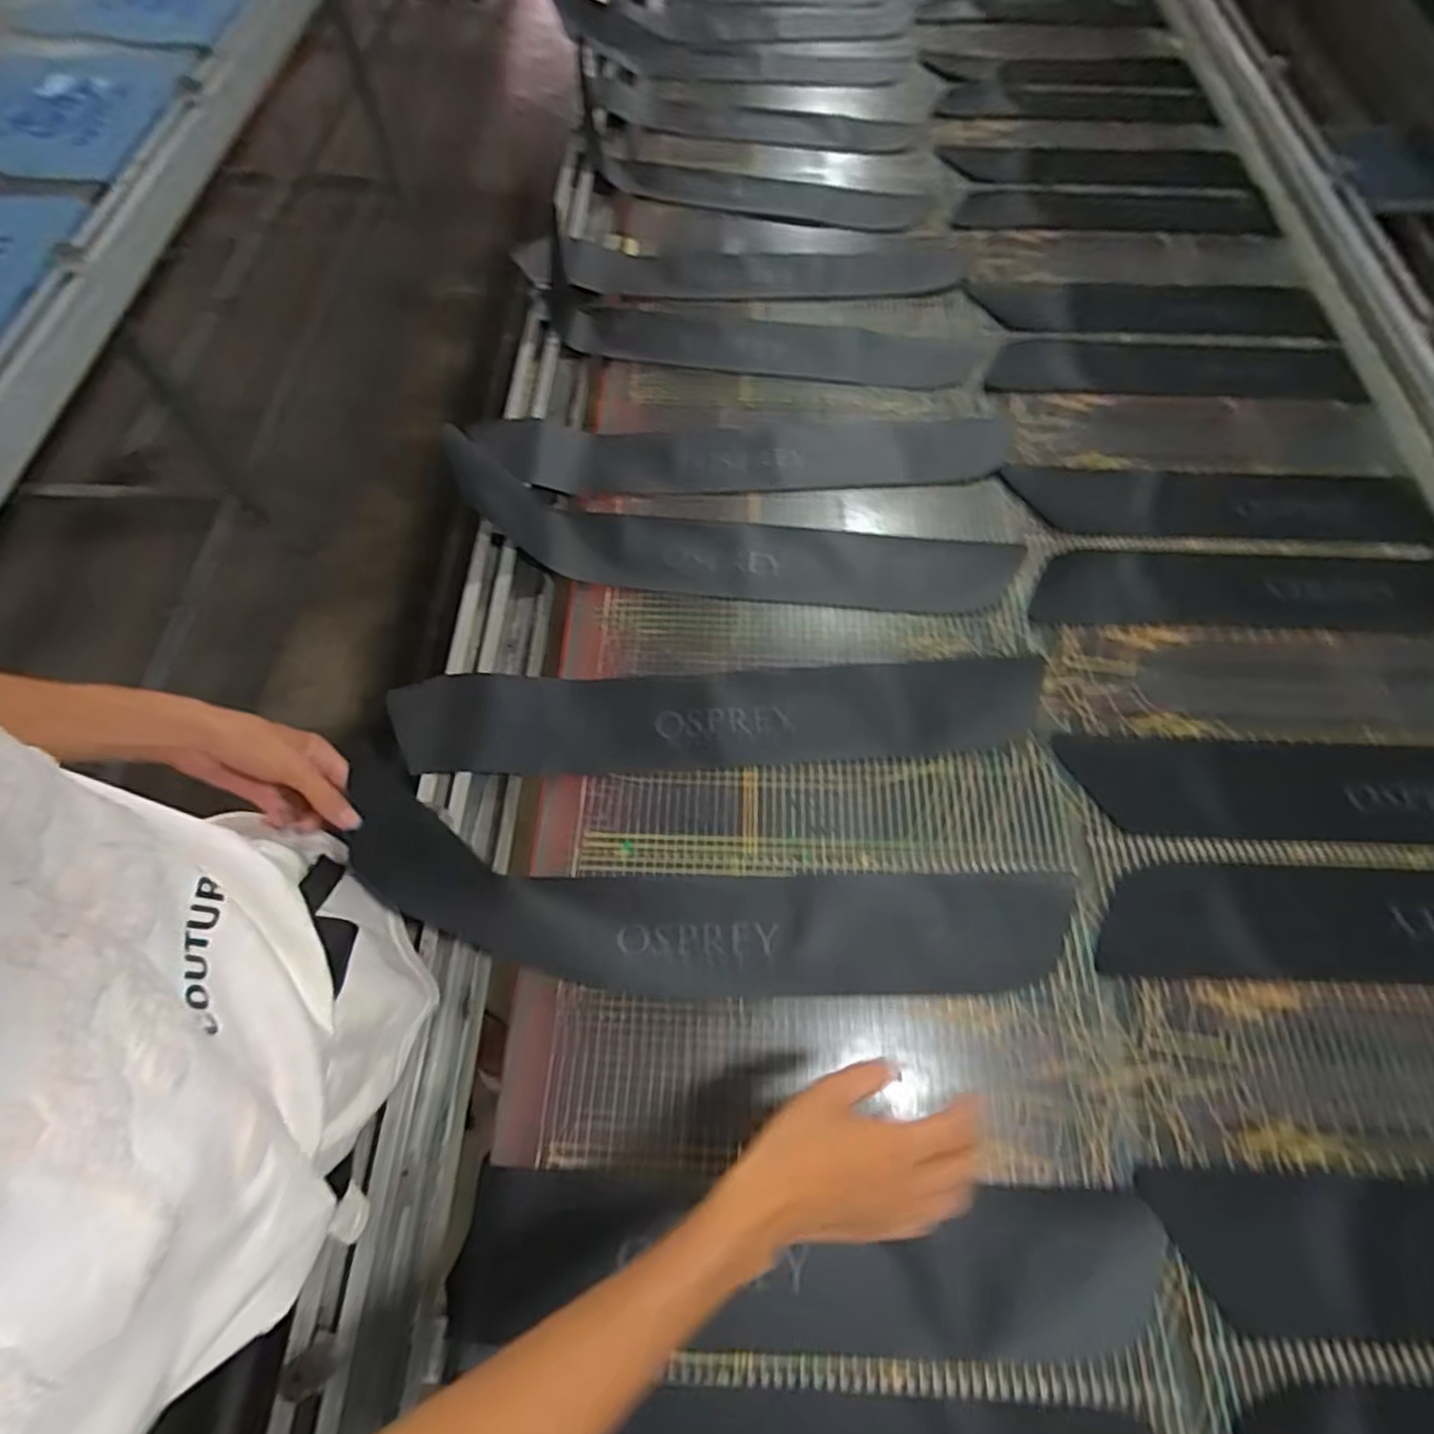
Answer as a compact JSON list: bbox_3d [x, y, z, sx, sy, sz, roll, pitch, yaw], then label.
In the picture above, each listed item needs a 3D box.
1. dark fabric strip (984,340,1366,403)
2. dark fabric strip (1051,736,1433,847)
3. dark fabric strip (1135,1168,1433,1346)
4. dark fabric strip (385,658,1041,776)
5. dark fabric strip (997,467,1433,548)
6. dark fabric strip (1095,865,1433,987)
[{"bbox_3d":[0.665,-0.507,1.014,0.547,0.013,0.104,-2,64,-1],"label":"dark fabric strip"},{"bbox_3d":[0.632,0.077,0.714,0.527,0.018,0.107,3,64,-2],"label":"dark fabric strip"},{"bbox_3d":[0.604,0.422,0.539,0.509,0.011,0.105,3,63,0],"label":"dark fabric strip"},{"bbox_3d":[0.005,-0.007,0.732,0.661,0.034,0.116,-4,64,-2],"label":"dark fabric strip"},{"bbox_3d":[0.640,-0.276,0.890,0.525,0.020,0.111,2,64,1],"label":"dark fabric strip"},{"bbox_3d":[0.636,0.197,0.659,0.539,0.014,0.105,4,64,-2],"label":"dark fabric strip"}]

